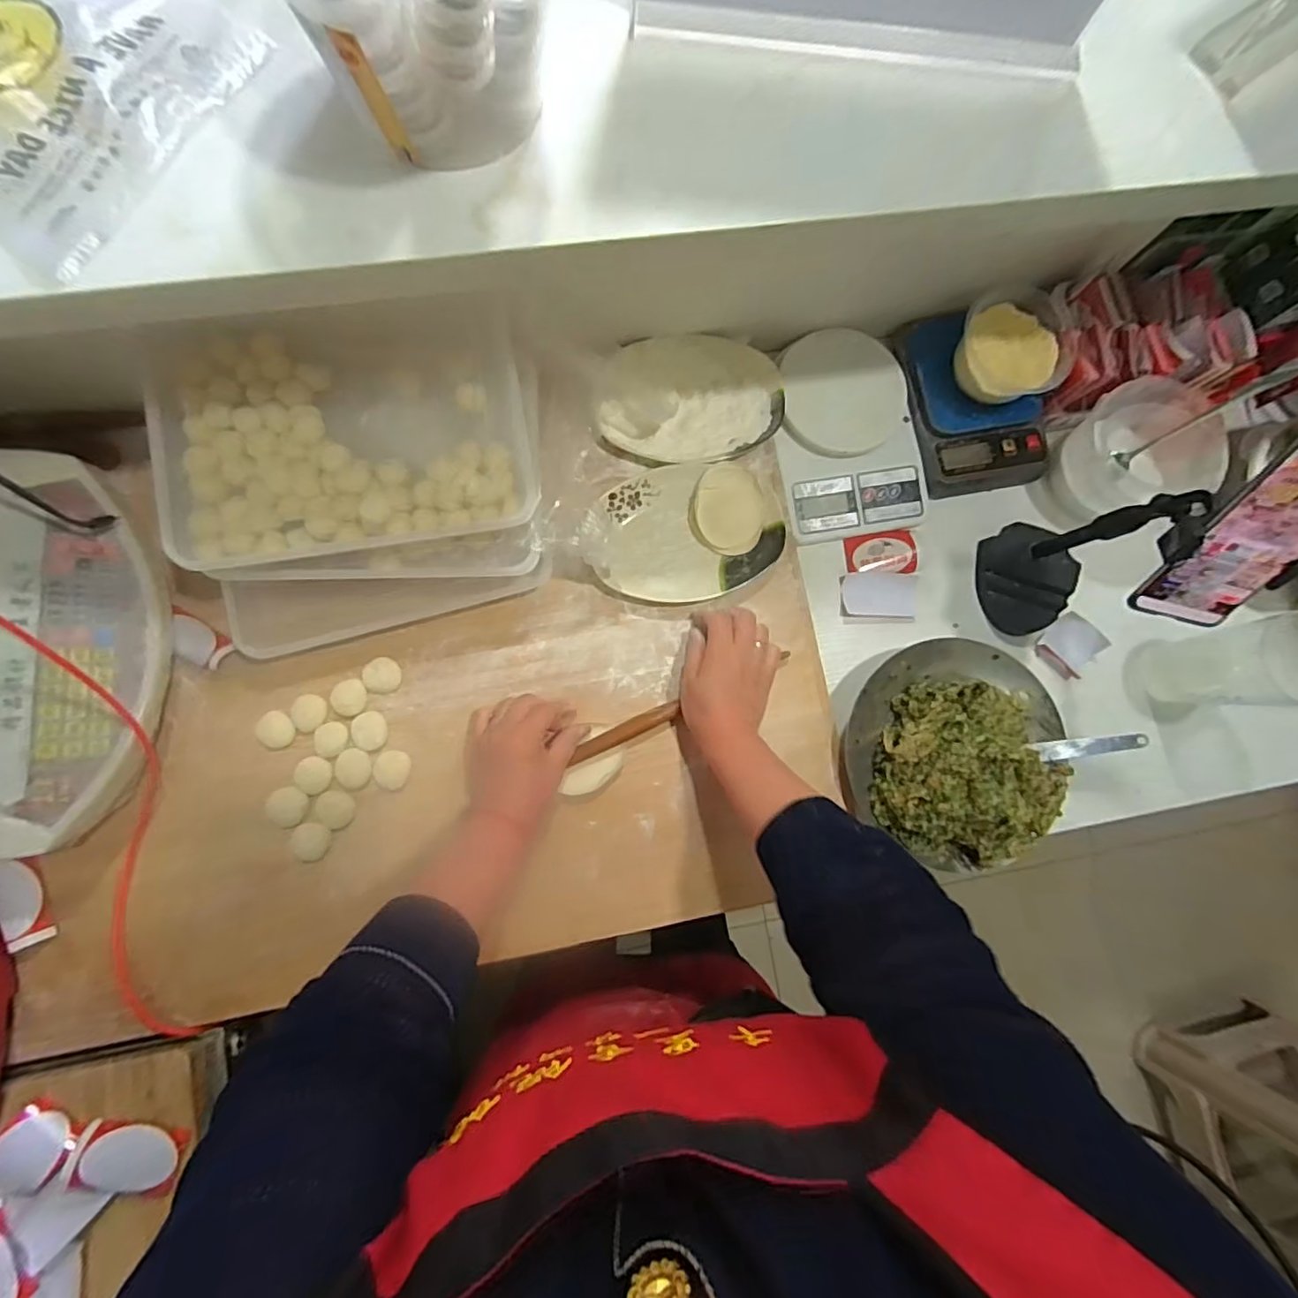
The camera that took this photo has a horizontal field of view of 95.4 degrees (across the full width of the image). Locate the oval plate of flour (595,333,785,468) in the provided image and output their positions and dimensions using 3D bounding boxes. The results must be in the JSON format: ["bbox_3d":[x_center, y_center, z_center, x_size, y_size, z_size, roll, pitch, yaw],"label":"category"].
[{"bbox_3d":[0.043,-0.257,0.605,0.189,0.030,0.130,-5,83,-5],"label":"oval plate of flour"}]

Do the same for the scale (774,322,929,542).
[{"bbox_3d":[0.212,-0.240,0.643,0.155,0.049,0.233,-9,84,-5],"label":"scale"}]

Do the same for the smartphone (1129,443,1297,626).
[{"bbox_3d":[0.428,-0.080,0.409,0.068,0.159,0.016,13,47,-2],"label":"smartphone"}]

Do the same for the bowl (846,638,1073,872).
[{"bbox_3d":[0.305,0.101,0.578,0.217,0.093,0.216,1,83,-4],"label":"bowl"}]

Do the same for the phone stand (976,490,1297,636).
[{"bbox_3d":[0.424,-0.090,0.543,0.107,0.231,0.118,2,83,-4],"label":"phone stand"}]

